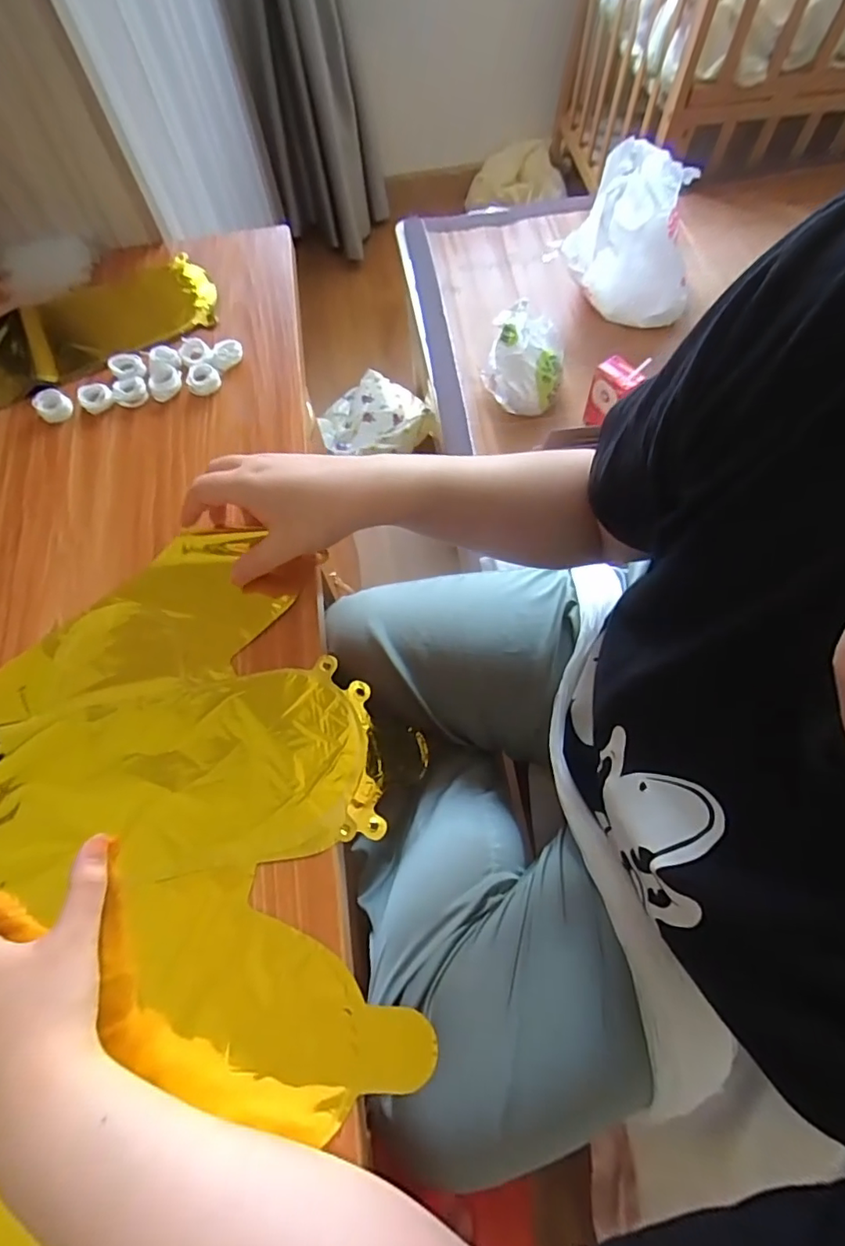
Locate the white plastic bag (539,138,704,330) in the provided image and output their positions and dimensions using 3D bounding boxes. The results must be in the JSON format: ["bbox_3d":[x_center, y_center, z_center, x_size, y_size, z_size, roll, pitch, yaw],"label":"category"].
[{"bbox_3d":[0.336,-0.626,0.901,0.221,0.203,0.151,-16,65,-3],"label":"white plastic bag"}]

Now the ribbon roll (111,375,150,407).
[{"bbox_3d":[-0.270,-0.215,0.505,0.030,0.010,0.030,-1,66,2],"label":"ribbon roll"}]

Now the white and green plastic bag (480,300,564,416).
[{"bbox_3d":[0.165,-0.427,0.889,0.124,0.095,0.142,8,66,8],"label":"white and green plastic bag"}]

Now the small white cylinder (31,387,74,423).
[{"bbox_3d":[-0.339,-0.201,0.501,0.029,0.016,0.031,-37,70,-13],"label":"small white cylinder"}]

